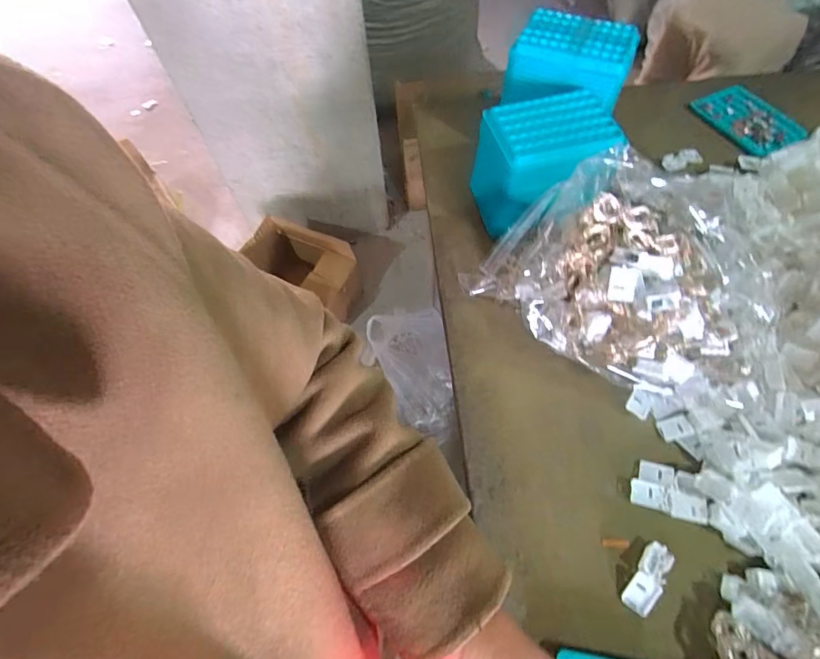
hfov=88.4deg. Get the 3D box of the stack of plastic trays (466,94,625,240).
[{"bbox_3d":[0.145,-0.185,0.479,0.142,0.098,0.101,-14,61,-5],"label":"stack of plastic trays"}]

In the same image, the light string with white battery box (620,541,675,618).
[{"bbox_3d":[0.191,0.199,0.339,0.022,0.013,0.055,31,67,18],"label":"light string with white battery box"}]

